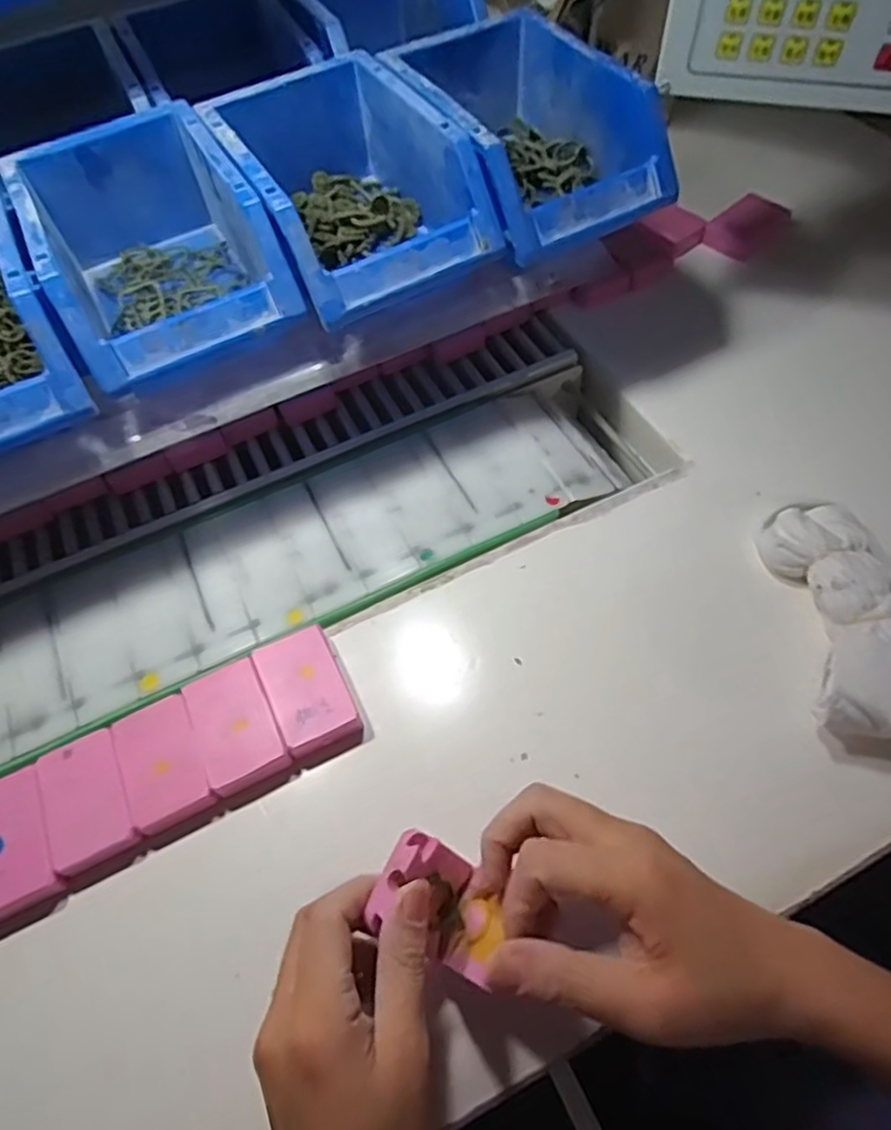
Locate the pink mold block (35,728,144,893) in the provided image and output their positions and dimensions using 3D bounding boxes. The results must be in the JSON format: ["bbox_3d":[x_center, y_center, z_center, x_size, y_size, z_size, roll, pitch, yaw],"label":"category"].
[{"bbox_3d":[-0.198,0.133,0.381,0.044,0.016,0.075,-26,61,-11],"label":"pink mold block"}]

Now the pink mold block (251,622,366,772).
[{"bbox_3d":[-0.082,0.077,0.409,0.044,0.020,0.076,-25,61,-11],"label":"pink mold block"}]

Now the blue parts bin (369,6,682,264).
[{"bbox_3d":[0.051,-0.285,0.456,0.121,0.071,0.180,-28,60,-13],"label":"blue parts bin"}]

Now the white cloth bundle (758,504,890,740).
[{"bbox_3d":[0.245,0.026,0.403,0.087,0.051,0.157,-3,59,1],"label":"white cloth bundle"}]

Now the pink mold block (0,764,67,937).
[{"bbox_3d":[-0.237,0.154,0.371,0.045,0.017,0.077,-23,60,-10],"label":"pink mold block"}]

